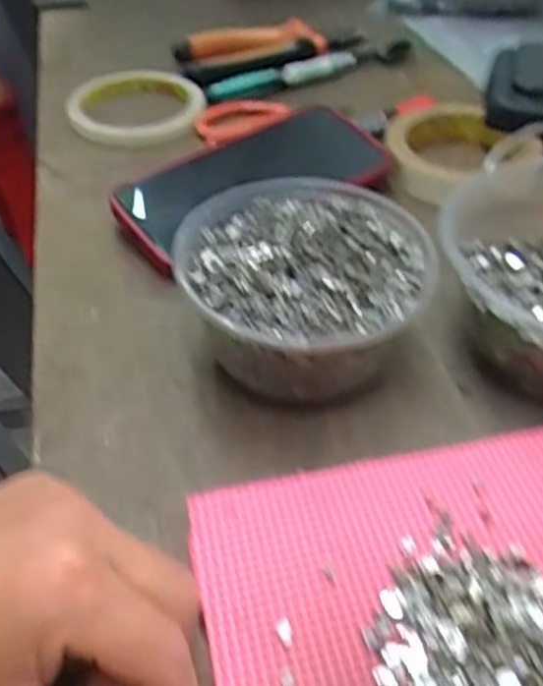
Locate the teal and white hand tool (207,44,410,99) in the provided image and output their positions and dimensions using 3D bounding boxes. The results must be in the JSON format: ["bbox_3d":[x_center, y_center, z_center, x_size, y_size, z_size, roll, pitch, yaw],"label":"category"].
[{"bbox_3d":[0.033,-0.218,0.578,0.181,0.012,0.019,-20,48,-19],"label":"teal and white hand tool"}]

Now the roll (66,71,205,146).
[{"bbox_3d":[-0.102,-0.179,0.544,0.098,0.018,0.093,0,44,0],"label":"roll"}]

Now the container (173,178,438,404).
[{"bbox_3d":[0.015,-0.027,0.339,0.109,0.054,0.111,0,44,0],"label":"container"}]

